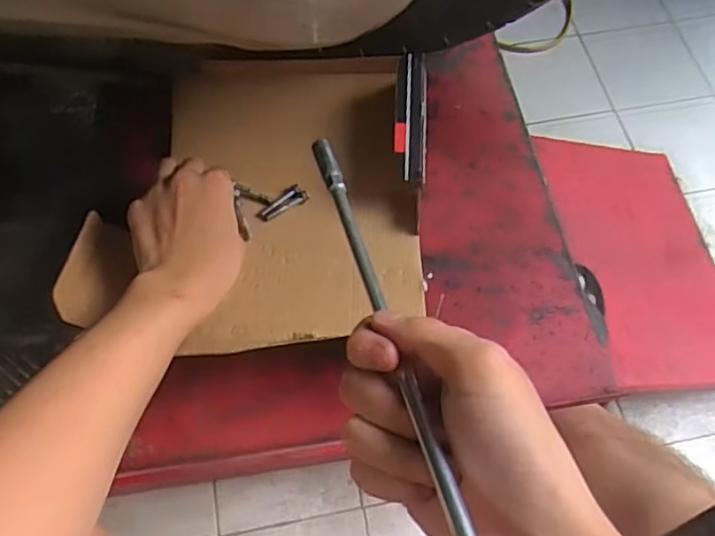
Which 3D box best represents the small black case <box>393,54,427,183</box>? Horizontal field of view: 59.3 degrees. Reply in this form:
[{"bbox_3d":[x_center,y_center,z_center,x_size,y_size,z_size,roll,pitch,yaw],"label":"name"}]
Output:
[{"bbox_3d":[0.043,-0.120,0.507,0.027,0.032,0.098,-1,94,1],"label":"small black case"}]

